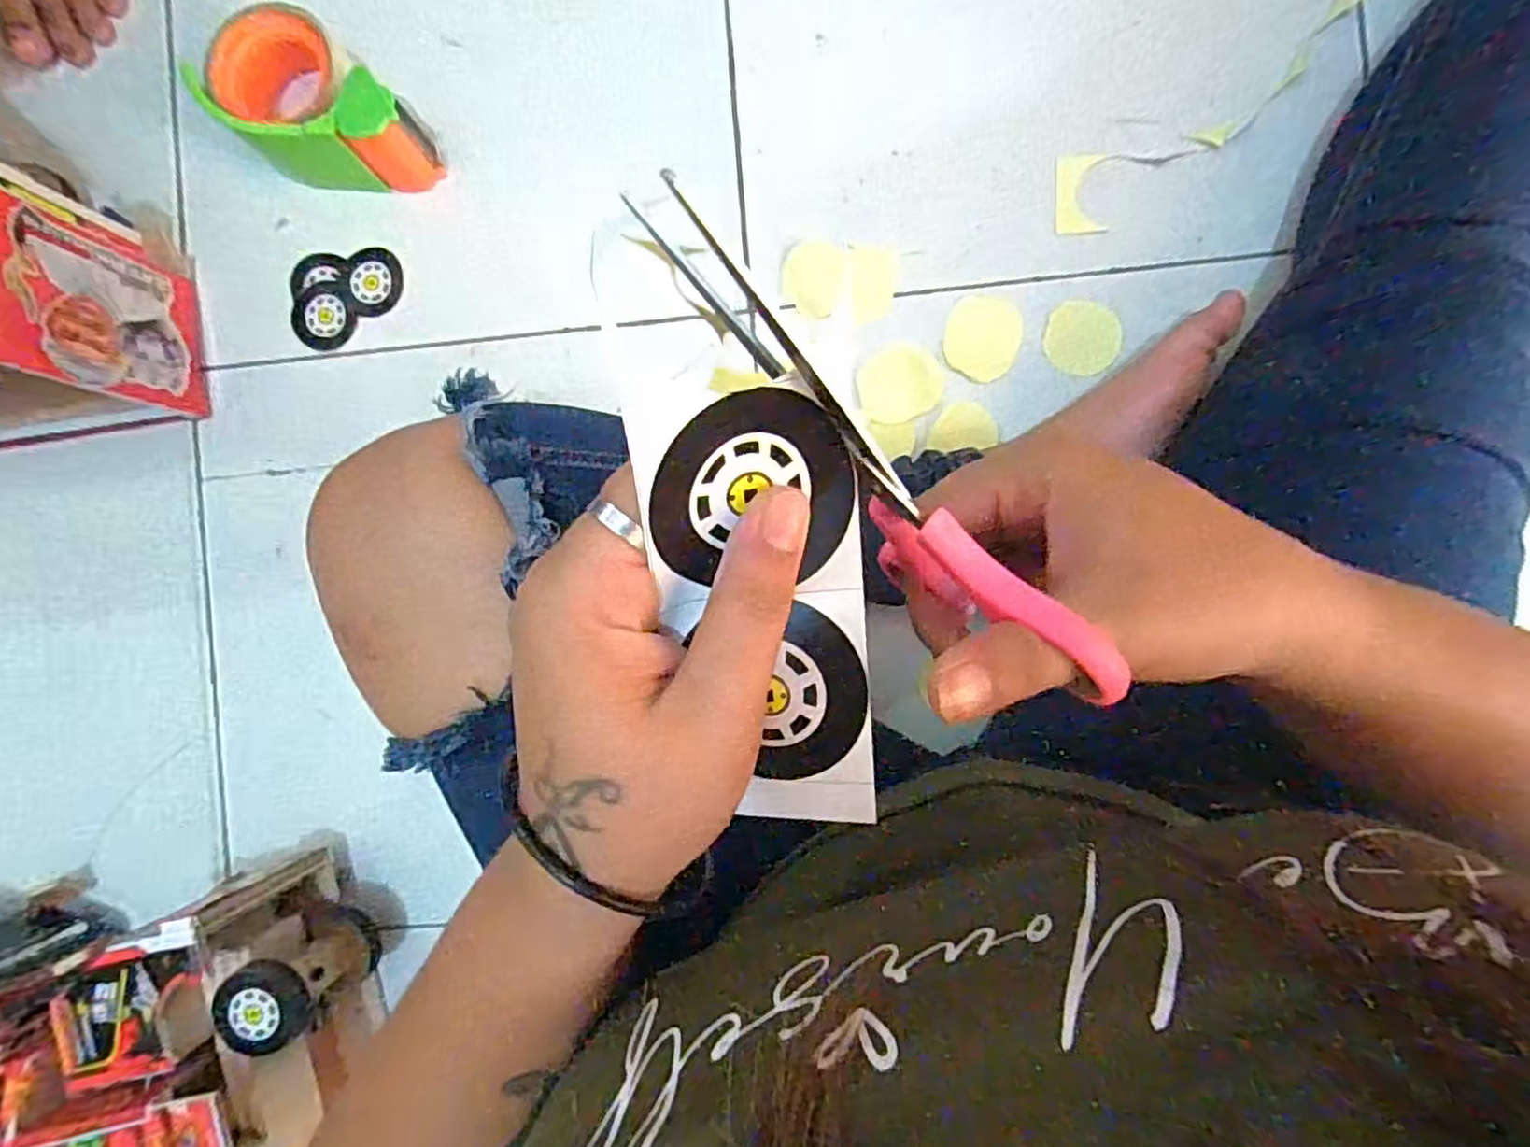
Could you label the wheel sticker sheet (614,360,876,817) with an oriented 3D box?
[{"bbox_3d":[0.000,0.010,0.170,0.047,0.011,0.113,-10,107,-9],"label":"wheel sticker sheet"}]

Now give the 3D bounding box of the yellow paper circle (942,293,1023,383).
[{"bbox_3d":[0.142,-0.157,0.474,0.049,0.004,0.054,26,92,5],"label":"yellow paper circle"}]

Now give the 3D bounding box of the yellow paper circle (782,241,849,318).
[{"bbox_3d":[0.034,-0.197,0.481,0.041,0.004,0.048,11,90,5],"label":"yellow paper circle"}]

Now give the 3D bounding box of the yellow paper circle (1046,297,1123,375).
[{"bbox_3d":[0.206,-0.153,0.467,0.047,0.006,0.049,-3,89,5],"label":"yellow paper circle"}]

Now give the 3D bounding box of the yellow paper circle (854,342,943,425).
[{"bbox_3d":[0.087,-0.126,0.474,0.053,0.004,0.051,0,89,5],"label":"yellow paper circle"}]

